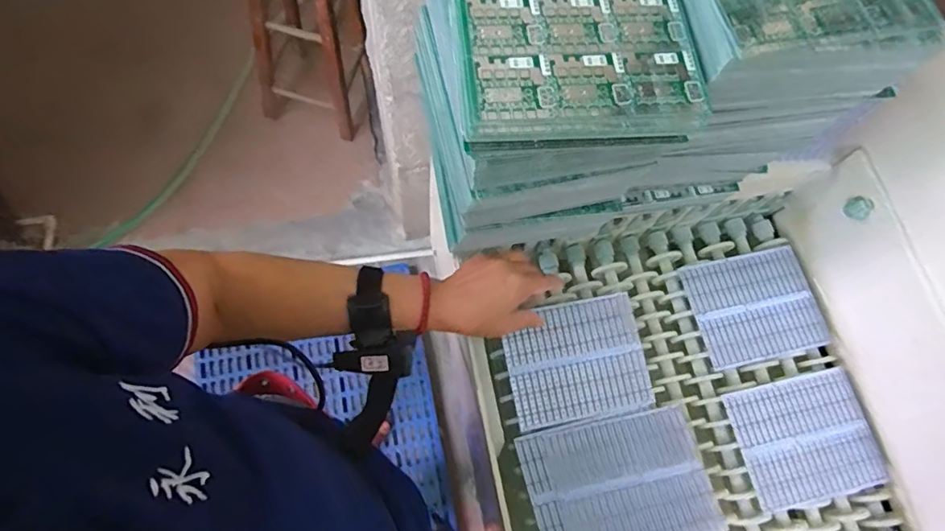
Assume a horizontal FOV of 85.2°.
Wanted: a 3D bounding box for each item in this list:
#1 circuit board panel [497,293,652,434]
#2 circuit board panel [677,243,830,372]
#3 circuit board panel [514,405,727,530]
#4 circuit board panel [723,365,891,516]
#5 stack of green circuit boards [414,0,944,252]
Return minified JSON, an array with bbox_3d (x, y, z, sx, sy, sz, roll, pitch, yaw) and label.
[{"bbox_3d":[0.111,0.101,0.546,0.146,0.004,0.120,-10,78,-7],"label":"circuit board panel"},{"bbox_3d":[0.325,0.046,0.591,0.141,0.012,0.122,-12,73,-9],"label":"circuit board panel"},{"bbox_3d":[0.142,0.211,0.498,0.171,0.007,0.119,-10,62,-6],"label":"circuit board panel"},{"bbox_3d":[0.355,0.182,0.544,0.147,0.010,0.121,-11,73,-8],"label":"circuit board panel"},{"bbox_3d":[0.119,-0.154,0.411,0.306,0.205,0.191,-14,73,-9],"label":"stack of green circuit boards"}]

